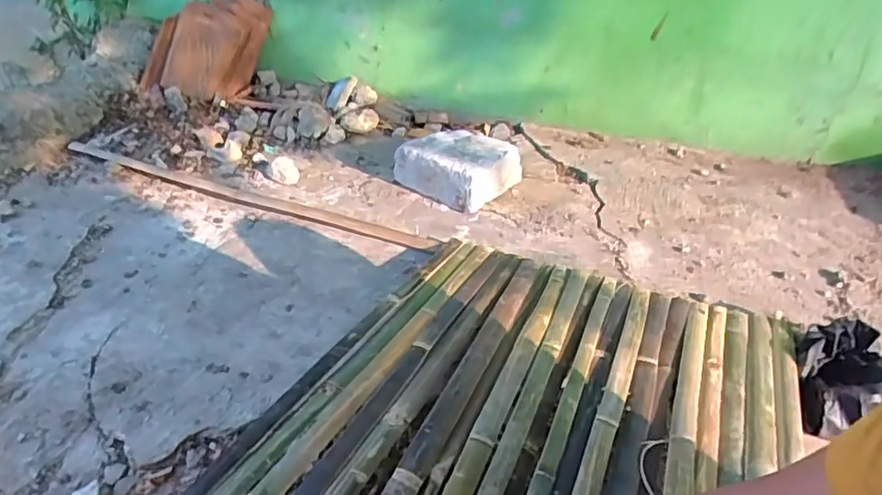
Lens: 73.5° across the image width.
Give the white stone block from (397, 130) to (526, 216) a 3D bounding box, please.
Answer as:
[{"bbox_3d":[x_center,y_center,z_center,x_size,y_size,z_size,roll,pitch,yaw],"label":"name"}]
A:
[{"bbox_3d":[0.033,-0.182,1.322,0.180,0.110,0.250,-27,42,-36],"label":"white stone block"}]

